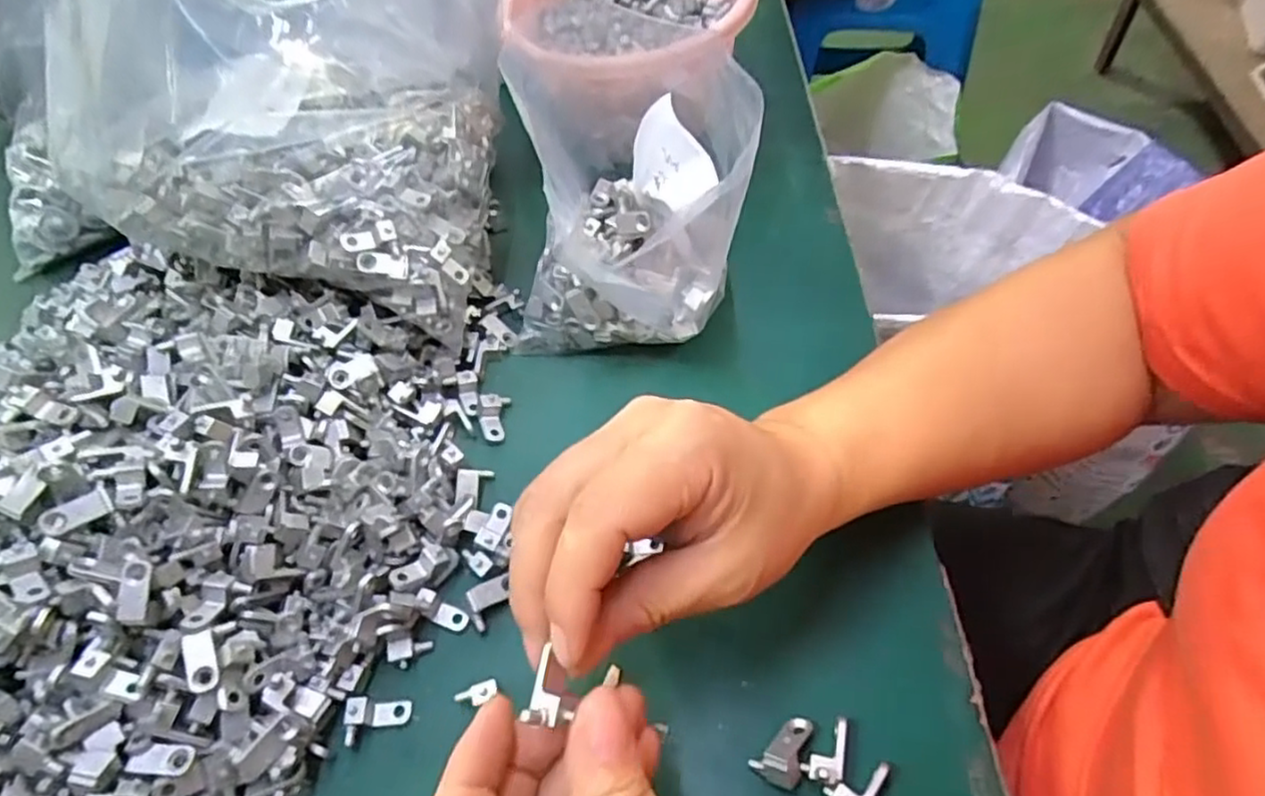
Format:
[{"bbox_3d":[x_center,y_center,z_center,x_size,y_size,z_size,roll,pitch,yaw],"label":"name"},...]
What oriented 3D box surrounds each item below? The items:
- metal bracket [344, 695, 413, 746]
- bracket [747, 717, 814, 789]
[{"bbox_3d":[-0.099,0.125,0.269,0.022,0.010,0.017,-2,56,6],"label":"metal bracket"},{"bbox_3d":[0.055,0.124,0.249,0.016,0.013,0.024,25,62,22],"label":"bracket"}]

